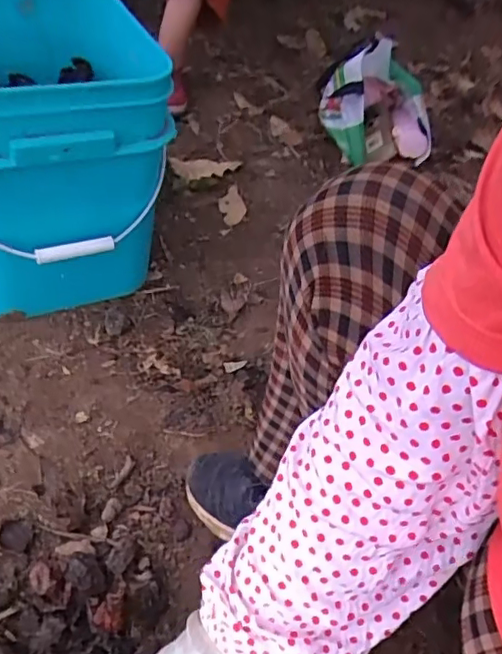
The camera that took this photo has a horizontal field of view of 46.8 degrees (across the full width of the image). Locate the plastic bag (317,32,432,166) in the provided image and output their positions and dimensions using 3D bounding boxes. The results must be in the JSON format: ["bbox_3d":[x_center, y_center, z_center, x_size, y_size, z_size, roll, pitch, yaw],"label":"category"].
[{"bbox_3d":[0.303,-0.522,1.374,0.193,0.187,0.328,-5,49,-12],"label":"plastic bag"}]

